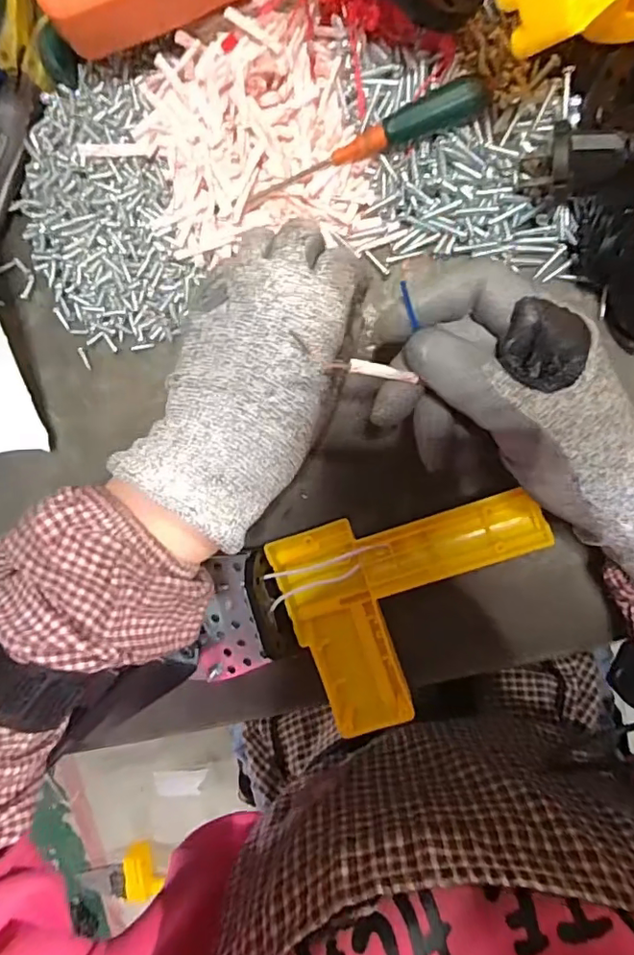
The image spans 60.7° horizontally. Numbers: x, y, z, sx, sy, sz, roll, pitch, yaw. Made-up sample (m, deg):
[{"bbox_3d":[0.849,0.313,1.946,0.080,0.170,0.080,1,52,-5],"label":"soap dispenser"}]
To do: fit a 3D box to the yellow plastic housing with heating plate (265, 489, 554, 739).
[{"bbox_3d":[0.058,0.068,0.302,0.144,0.027,0.113,-19,96,5],"label":"yellow plastic housing with heating plate"}]

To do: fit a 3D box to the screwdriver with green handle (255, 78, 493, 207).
[{"bbox_3d":[0.021,-0.161,0.263,0.118,0.010,0.013,-14,97,21],"label":"screwdriver with green handle"}]

